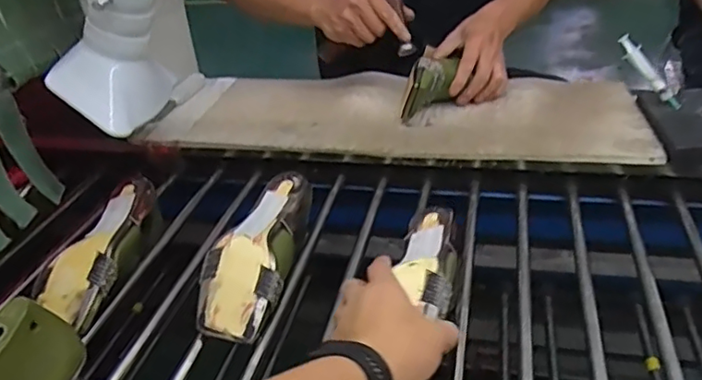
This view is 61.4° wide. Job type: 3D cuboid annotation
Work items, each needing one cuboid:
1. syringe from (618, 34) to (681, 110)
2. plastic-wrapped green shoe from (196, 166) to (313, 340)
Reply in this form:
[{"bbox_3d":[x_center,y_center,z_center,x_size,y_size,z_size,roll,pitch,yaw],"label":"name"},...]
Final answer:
[{"bbox_3d":[0.402,-0.157,0.799,0.022,0.121,0.017,-38,0,43],"label":"syringe"},{"bbox_3d":[-0.099,0.064,0.668,0.076,0.070,0.216,6,34,16],"label":"plastic-wrapped green shoe"}]

